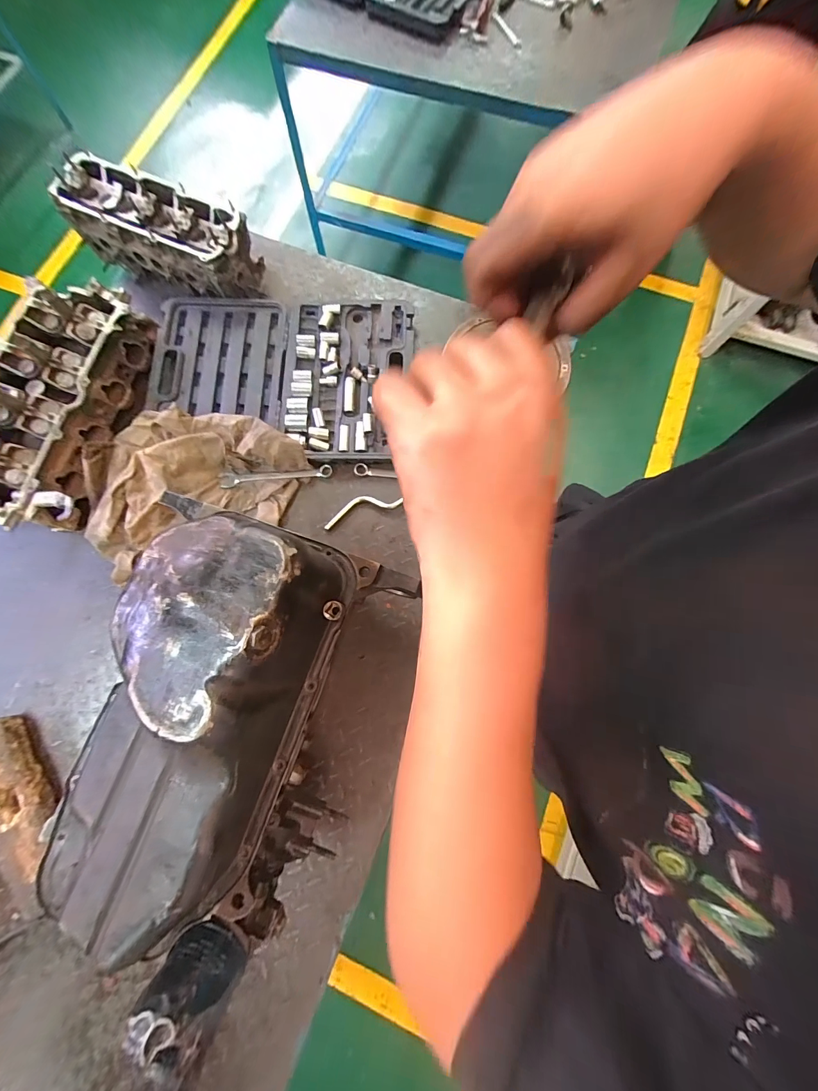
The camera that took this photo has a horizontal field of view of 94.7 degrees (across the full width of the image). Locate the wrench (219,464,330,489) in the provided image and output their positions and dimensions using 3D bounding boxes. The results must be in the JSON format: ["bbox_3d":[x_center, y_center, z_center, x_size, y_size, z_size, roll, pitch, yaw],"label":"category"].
[{"bbox_3d":[-0.278,-0.145,0.790,0.230,0.014,0.028,-4,78,0],"label":"wrench"}]

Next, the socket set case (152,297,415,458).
[{"bbox_3d":[-0.281,-0.367,0.821,0.549,0.046,0.367,2,78,2],"label":"socket set case"}]

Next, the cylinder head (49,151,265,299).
[{"bbox_3d":[-0.549,-0.696,0.840,0.413,0.123,0.158,23,79,6],"label":"cylinder head"}]

